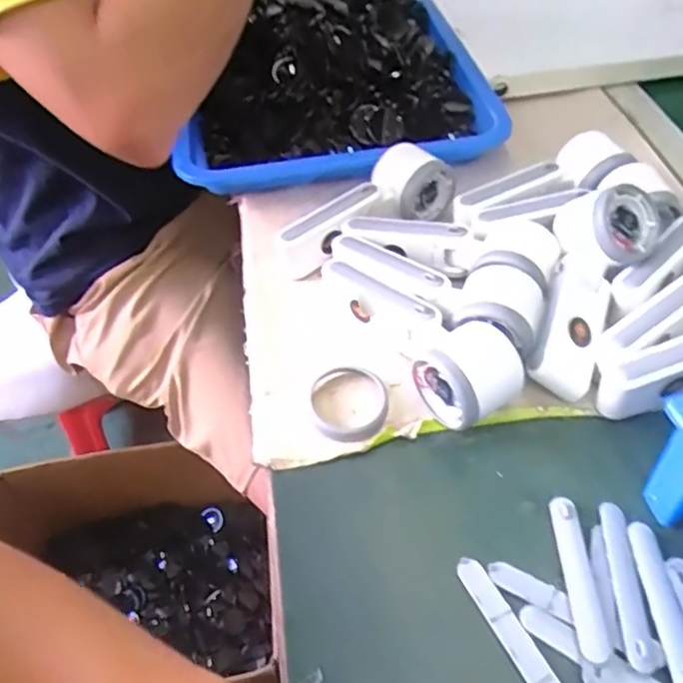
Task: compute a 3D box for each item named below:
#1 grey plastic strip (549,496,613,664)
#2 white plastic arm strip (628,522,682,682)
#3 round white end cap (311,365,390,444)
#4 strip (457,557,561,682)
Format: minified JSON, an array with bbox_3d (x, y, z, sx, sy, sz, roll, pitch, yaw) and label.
[{"bbox_3d":[0.135,0.132,0.358,0.016,0.006,0.091,-1,50,3],"label":"grey plastic strip"},{"bbox_3d":[0.177,0.144,0.345,0.016,0.007,0.094,-1,50,3],"label":"white plastic arm strip"},{"bbox_3d":[0.007,0.043,0.445,0.054,0.009,0.061,-11,50,-5],"label":"round white end cap"},{"bbox_3d":[0.093,0.159,0.338,0.017,0.004,0.094,-23,52,-15],"label":"strip"}]

